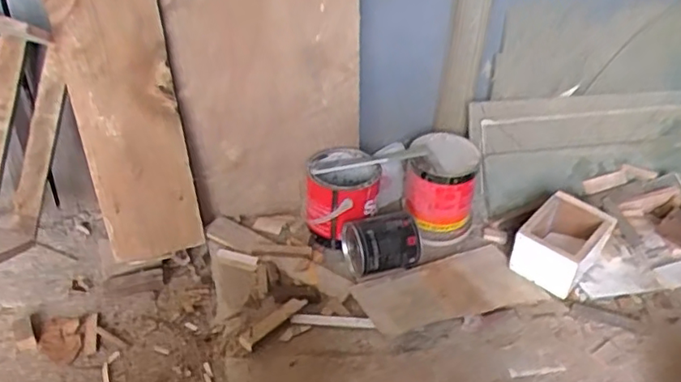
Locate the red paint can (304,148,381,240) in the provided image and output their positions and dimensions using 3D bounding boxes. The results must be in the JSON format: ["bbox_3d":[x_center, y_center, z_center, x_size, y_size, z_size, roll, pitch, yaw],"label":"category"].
[{"bbox_3d":[0.007,0.015,1.231,0.139,0.156,0.137,2,36,-2],"label":"red paint can"}]

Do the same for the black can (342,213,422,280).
[{"bbox_3d":[0.082,0.100,1.160,0.135,0.091,0.099,-4,36,-11],"label":"black can"}]

